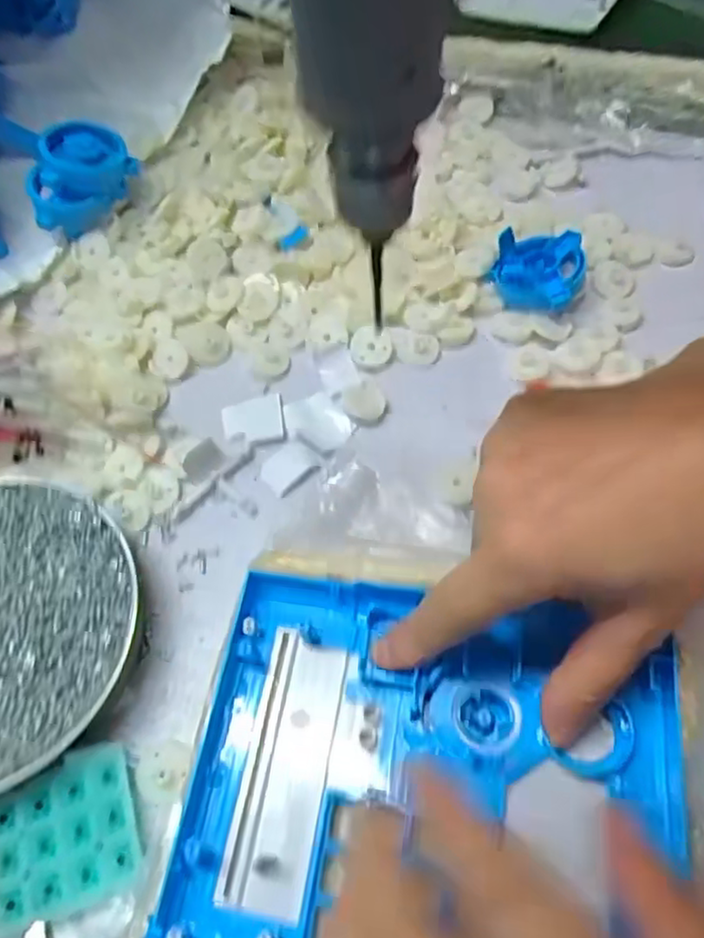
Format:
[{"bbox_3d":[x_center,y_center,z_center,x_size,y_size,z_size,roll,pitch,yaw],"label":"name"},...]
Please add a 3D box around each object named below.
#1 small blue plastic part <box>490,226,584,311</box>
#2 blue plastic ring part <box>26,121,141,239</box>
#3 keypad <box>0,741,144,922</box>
[{"bbox_3d":[0.102,-0.110,0.381,0.046,0.024,0.048,13,62,9],"label":"small blue plastic part"},{"bbox_3d":[-0.158,-0.171,0.409,0.061,0.044,0.044,-9,61,-3],"label":"blue plastic ring part"},{"bbox_3d":[-0.111,0.139,0.263,0.058,0.007,0.050,-19,62,-9],"label":"keypad"}]

